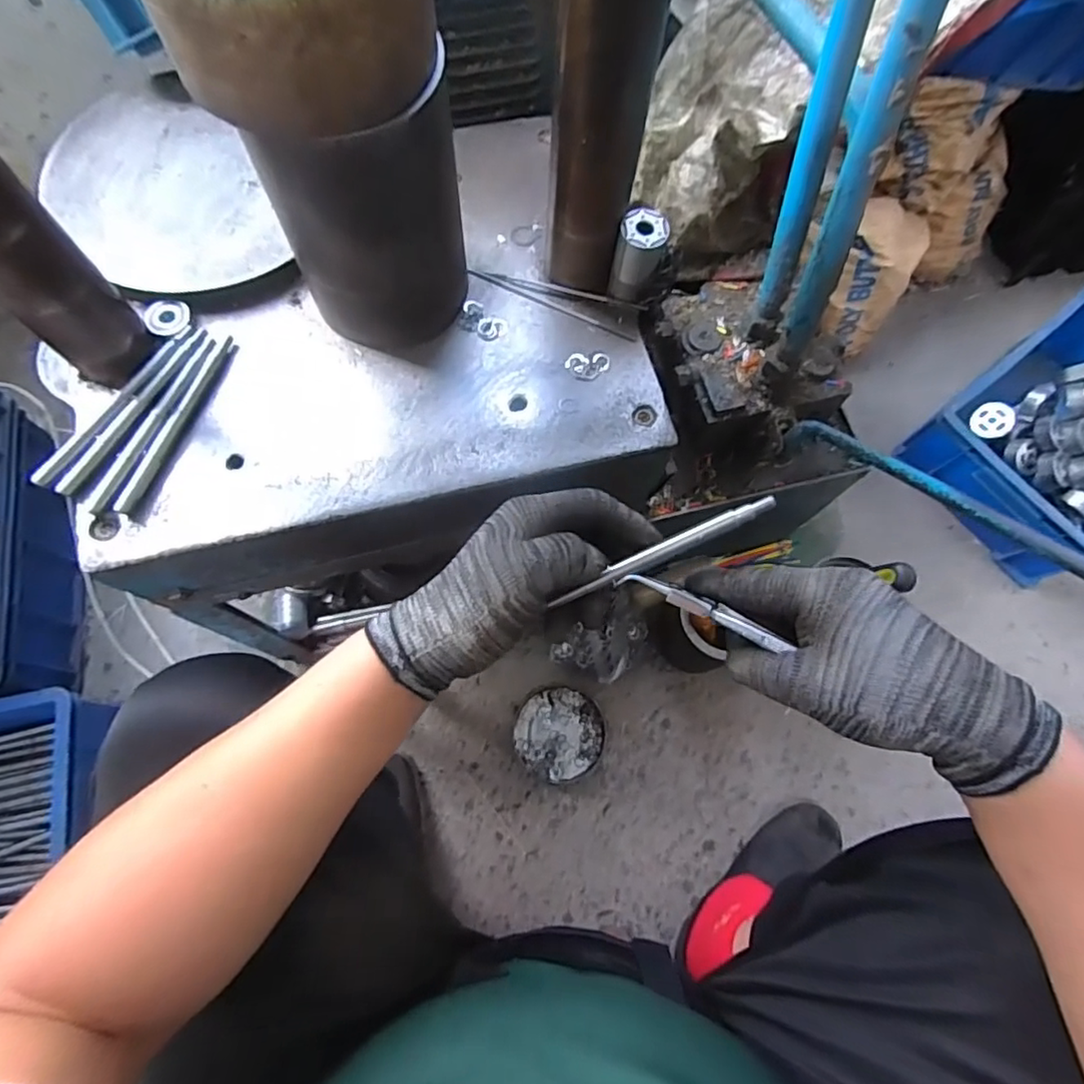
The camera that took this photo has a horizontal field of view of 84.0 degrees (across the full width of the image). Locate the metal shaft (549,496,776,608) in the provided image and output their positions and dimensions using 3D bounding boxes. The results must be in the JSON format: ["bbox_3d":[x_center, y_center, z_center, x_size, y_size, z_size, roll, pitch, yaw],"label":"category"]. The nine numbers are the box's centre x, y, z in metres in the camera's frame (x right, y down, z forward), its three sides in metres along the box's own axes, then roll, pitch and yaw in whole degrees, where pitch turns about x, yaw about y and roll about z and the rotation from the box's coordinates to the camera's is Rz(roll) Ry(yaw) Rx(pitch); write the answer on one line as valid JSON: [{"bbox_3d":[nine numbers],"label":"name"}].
[{"bbox_3d":[0.069,0.006,0.349,0.133,0.005,0.011,-27,72,13],"label":"metal shaft"}]

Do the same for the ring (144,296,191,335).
[{"bbox_3d":[-0.309,-0.186,0.497,0.031,0.007,0.037,-11,71,-6],"label":"ring"}]

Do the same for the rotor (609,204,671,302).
[{"bbox_3d":[0.079,-0.232,0.499,0.038,0.074,0.035,12,71,2],"label":"rotor"}]

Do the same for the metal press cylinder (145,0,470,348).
[{"bbox_3d":[-0.136,-0.265,0.408,0.141,0.255,0.141,-30,74,-12],"label":"metal press cylinder"}]

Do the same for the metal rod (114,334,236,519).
[{"bbox_3d":[-0.282,-0.094,0.468,0.014,0.010,0.160,19,71,5],"label":"metal rod"}]

